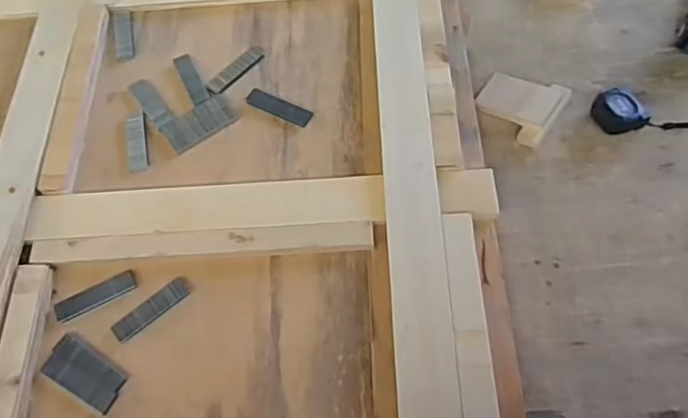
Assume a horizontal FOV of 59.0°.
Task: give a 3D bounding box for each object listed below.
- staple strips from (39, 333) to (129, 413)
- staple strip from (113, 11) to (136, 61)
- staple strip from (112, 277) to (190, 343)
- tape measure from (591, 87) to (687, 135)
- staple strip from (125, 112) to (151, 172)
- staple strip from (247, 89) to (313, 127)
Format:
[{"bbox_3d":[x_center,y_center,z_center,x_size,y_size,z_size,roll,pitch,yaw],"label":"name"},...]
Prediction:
[{"bbox_3d":[-0.323,0.201,0.753,0.109,0.005,0.054,27,66,16],"label":"staple strips"},{"bbox_3d":[-0.369,-0.292,1.022,0.030,0.010,0.108,-12,62,-4],"label":"staple strip"},{"bbox_3d":[-0.249,0.130,0.789,0.106,0.005,0.030,-38,67,-17],"label":"staple strip"},{"bbox_3d":[0.473,-0.150,0.891,0.214,0.035,0.073,-5,62,0],"label":"tape measure"},{"bbox_3d":[-0.312,-0.105,0.919,0.031,0.011,0.104,-11,62,-3],"label":"staple strip"},{"bbox_3d":[-0.099,-0.155,0.930,0.106,0.004,0.032,24,65,15],"label":"staple strip"}]

